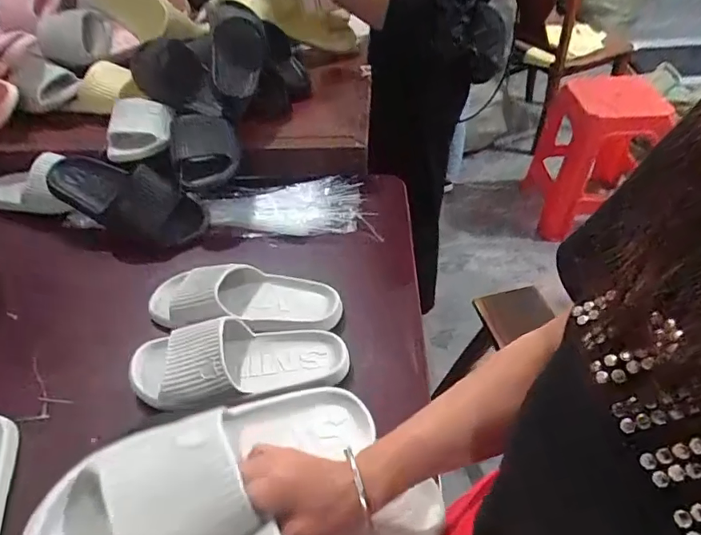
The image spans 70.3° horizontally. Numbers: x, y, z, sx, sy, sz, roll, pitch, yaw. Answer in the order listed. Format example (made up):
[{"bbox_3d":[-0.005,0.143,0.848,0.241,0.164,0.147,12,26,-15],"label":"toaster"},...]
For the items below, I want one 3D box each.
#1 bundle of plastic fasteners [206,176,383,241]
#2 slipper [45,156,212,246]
[{"bbox_3d":[-0.101,-0.101,0.848,0.274,0.033,0.114,-4,44,0],"label":"bundle of plastic fasteners"},{"bbox_3d":[-0.372,-0.114,0.829,0.269,0.080,0.091,19,47,2],"label":"slipper"}]

